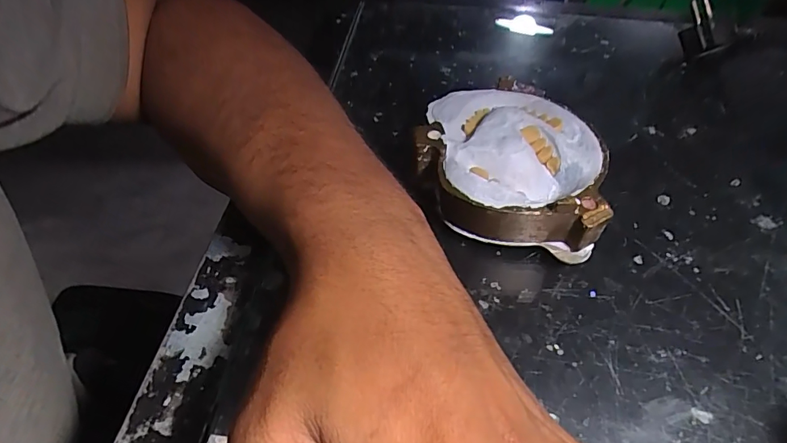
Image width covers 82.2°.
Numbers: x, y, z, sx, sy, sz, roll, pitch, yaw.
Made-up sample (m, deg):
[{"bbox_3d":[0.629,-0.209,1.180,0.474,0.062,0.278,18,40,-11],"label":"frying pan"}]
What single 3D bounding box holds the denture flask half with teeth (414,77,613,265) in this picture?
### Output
[{"bbox_3d":[0.061,-0.033,0.245,0.091,0.038,0.101,10,49,8],"label":"denture flask half with teeth"}]

